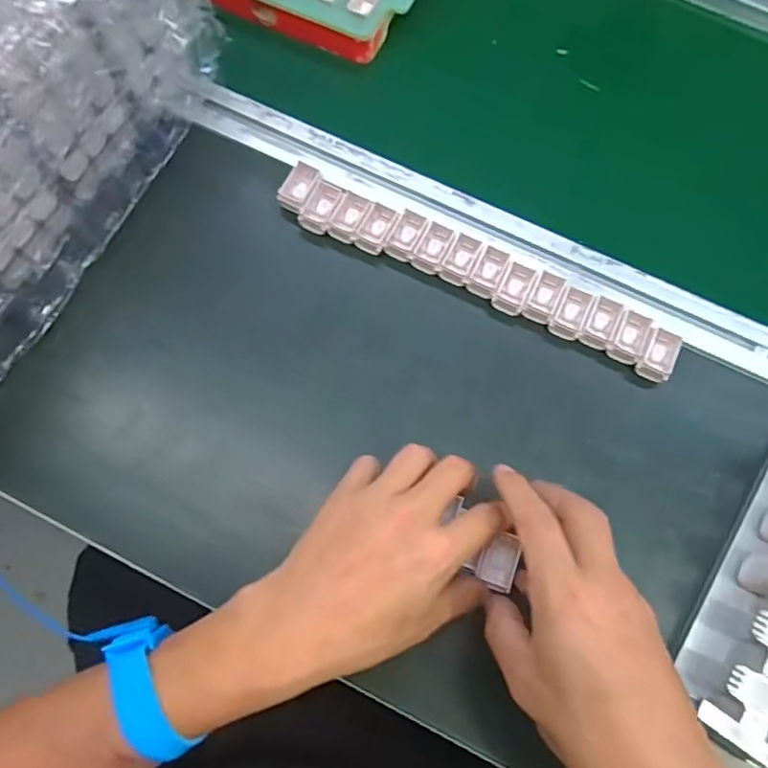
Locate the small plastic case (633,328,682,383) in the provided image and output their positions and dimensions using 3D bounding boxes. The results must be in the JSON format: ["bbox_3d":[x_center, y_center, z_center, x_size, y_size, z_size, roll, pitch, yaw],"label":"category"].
[{"bbox_3d":[0.189,-0.019,0.406,0.022,0.018,0.035,27,72,6],"label":"small plastic case"}]

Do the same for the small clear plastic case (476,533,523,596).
[{"bbox_3d":[0.071,0.109,0.361,0.023,0.007,0.033,21,72,5],"label":"small clear plastic case"}]

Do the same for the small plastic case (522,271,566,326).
[{"bbox_3d":[0.113,-0.061,0.418,0.019,0.013,0.035,25,72,5],"label":"small plastic case"}]

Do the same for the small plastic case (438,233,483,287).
[{"bbox_3d":[0.055,-0.088,0.423,0.021,0.012,0.036,23,72,5],"label":"small plastic case"}]

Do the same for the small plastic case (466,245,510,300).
[{"bbox_3d":[0.075,-0.080,0.421,0.019,0.013,0.036,25,72,5],"label":"small plastic case"}]

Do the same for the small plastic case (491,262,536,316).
[{"bbox_3d":[0.092,-0.067,0.418,0.021,0.012,0.035,24,72,5],"label":"small plastic case"}]

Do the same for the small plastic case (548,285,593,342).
[{"bbox_3d":[0.131,-0.049,0.413,0.022,0.012,0.035,24,72,5],"label":"small plastic case"}]

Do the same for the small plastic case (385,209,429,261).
[{"bbox_3d":[0.017,-0.106,0.427,0.021,0.013,0.034,25,72,5],"label":"small plastic case"}]

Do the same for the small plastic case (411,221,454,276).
[{"bbox_3d":[0.035,-0.098,0.427,0.021,0.012,0.036,21,72,4],"label":"small plastic case"}]

